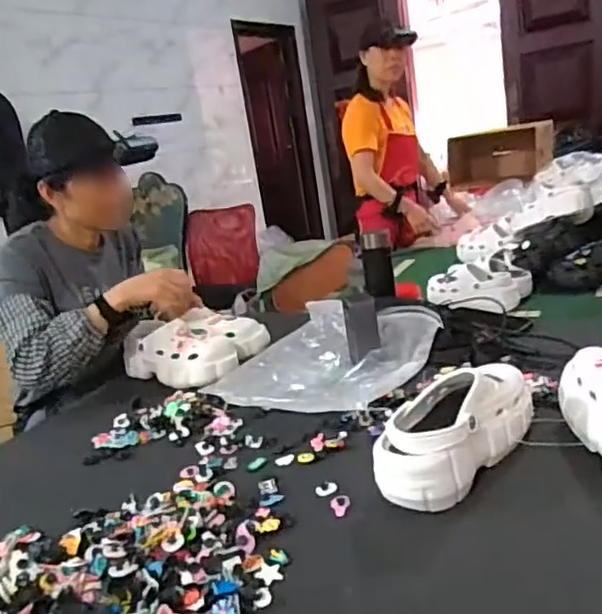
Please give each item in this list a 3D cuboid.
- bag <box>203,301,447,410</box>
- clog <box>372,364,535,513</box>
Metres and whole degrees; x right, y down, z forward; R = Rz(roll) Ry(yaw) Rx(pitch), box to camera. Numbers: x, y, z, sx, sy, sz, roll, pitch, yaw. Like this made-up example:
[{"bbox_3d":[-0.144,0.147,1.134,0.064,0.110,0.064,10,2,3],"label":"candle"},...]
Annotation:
[{"bbox_3d":[0.050,0.085,1.108,0.307,0.112,0.332,5,21,44],"label":"bag"},{"bbox_3d":[0.188,0.144,0.768,0.116,0.098,0.245,5,21,39],"label":"clog"}]

